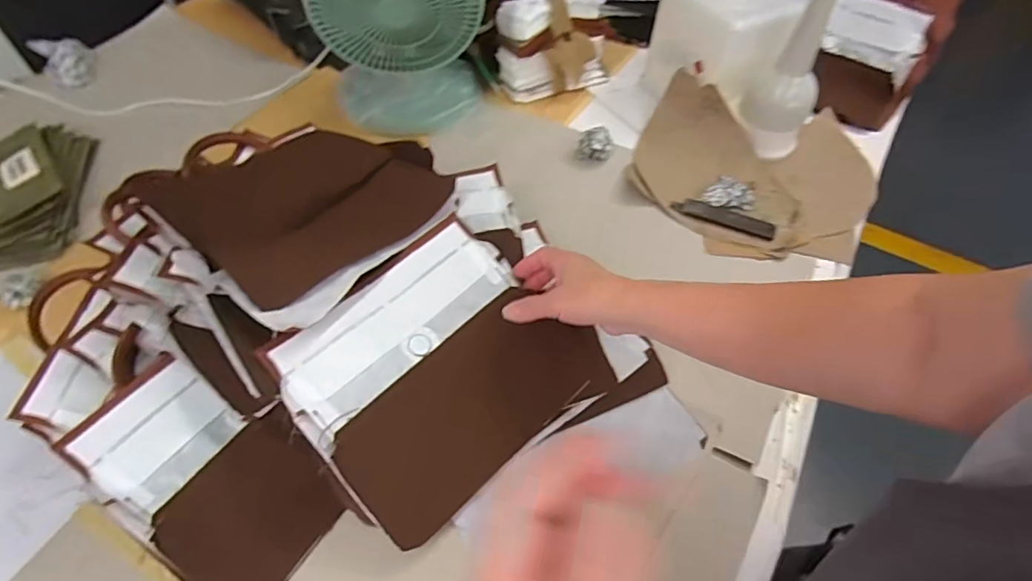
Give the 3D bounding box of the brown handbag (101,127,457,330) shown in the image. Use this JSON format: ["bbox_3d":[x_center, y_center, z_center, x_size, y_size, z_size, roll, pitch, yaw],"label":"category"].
[{"bbox_3d":[-0.218,-0.106,0.568,0.244,0.052,0.264,39,45,10],"label":"brown handbag"}]

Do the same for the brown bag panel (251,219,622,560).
[{"bbox_3d":[-0.065,0.072,0.527,0.259,0.018,0.223,-37,90,-26],"label":"brown bag panel"}]

